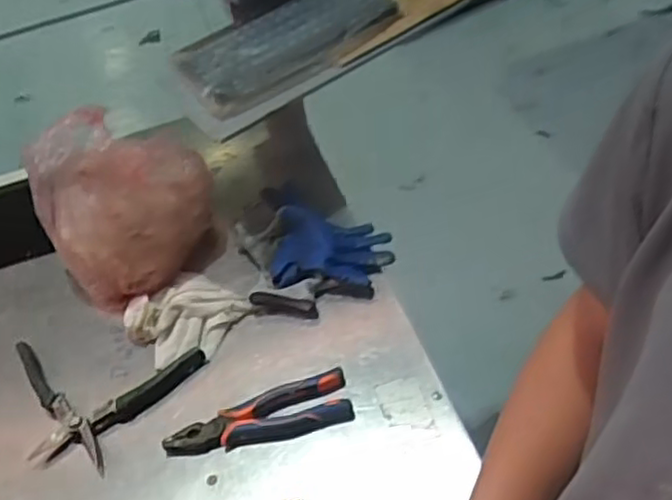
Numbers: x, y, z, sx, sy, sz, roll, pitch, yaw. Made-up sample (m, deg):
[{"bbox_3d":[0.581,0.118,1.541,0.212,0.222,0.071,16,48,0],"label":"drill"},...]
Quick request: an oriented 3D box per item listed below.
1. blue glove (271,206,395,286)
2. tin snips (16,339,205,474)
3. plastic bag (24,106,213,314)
[{"bbox_3d":[-0.006,-0.007,0.847,0.148,0.047,0.103,-5,49,1],"label":"blue glove"},{"bbox_3d":[-0.265,0.166,0.766,0.222,0.030,0.151,-3,48,7],"label":"tin snips"},{"bbox_3d":[-0.247,-0.049,0.821,0.198,0.245,0.094,-20,49,-8],"label":"plastic bag"}]

